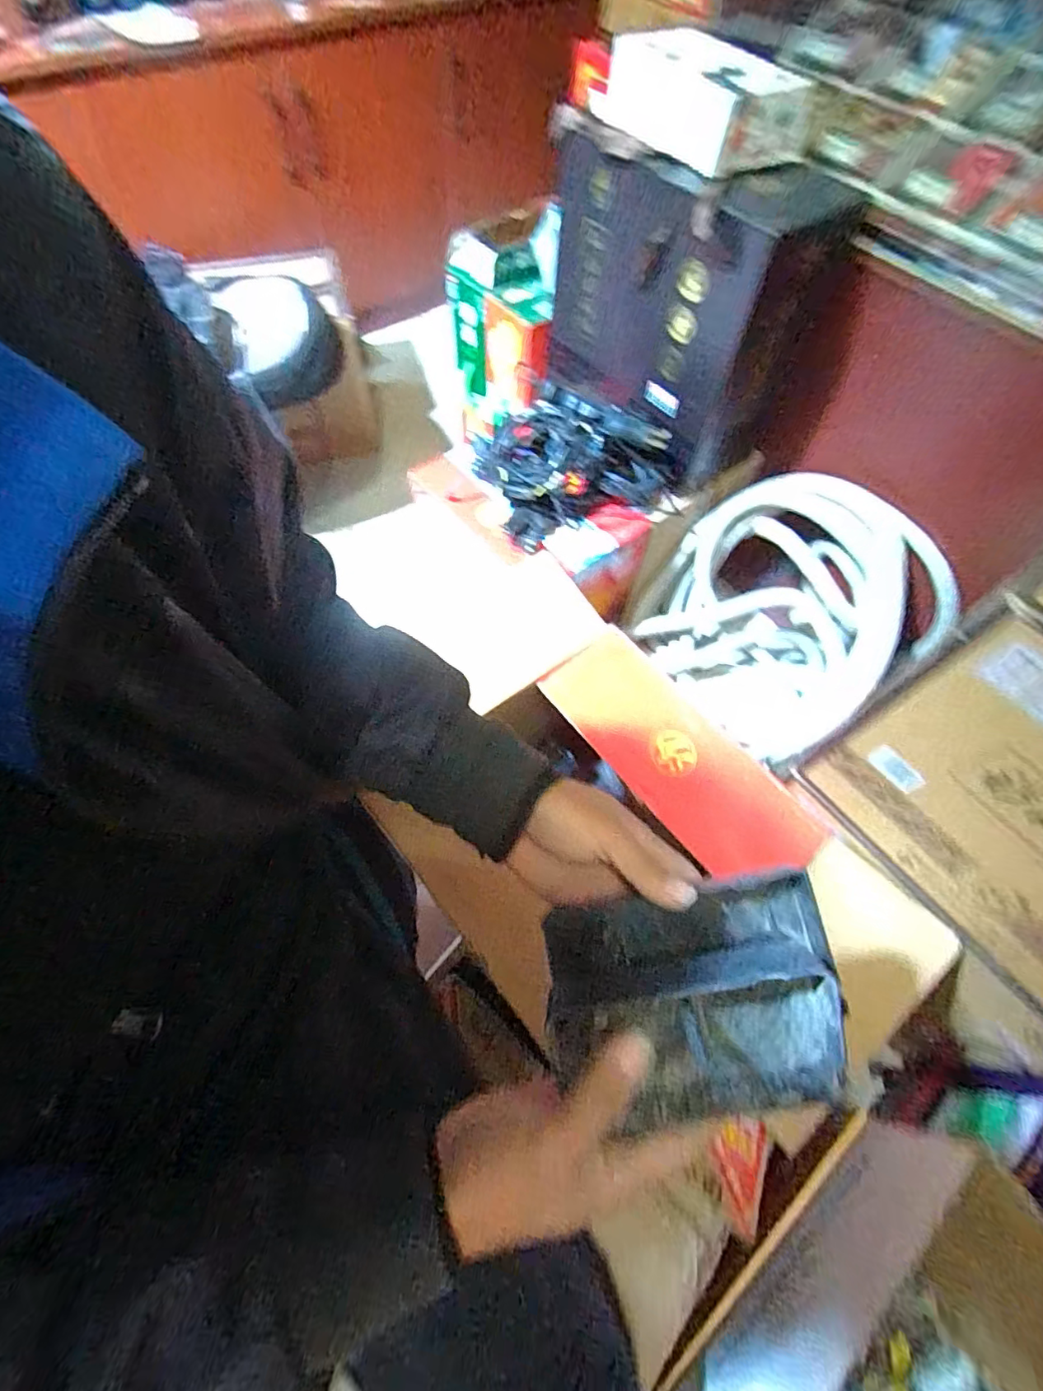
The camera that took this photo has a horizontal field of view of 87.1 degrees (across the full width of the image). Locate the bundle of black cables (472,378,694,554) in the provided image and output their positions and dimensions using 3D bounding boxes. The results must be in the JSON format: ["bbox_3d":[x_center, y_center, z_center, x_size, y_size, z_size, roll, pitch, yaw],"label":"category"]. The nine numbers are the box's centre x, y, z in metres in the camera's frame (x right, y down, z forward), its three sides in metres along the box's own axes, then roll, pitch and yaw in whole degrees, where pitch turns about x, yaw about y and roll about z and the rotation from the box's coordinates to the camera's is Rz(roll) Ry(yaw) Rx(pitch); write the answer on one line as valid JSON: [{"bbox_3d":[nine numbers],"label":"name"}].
[{"bbox_3d":[0.097,-0.367,0.857,0.291,0.113,0.213,-19,64,-11],"label":"bundle of black cables"}]

